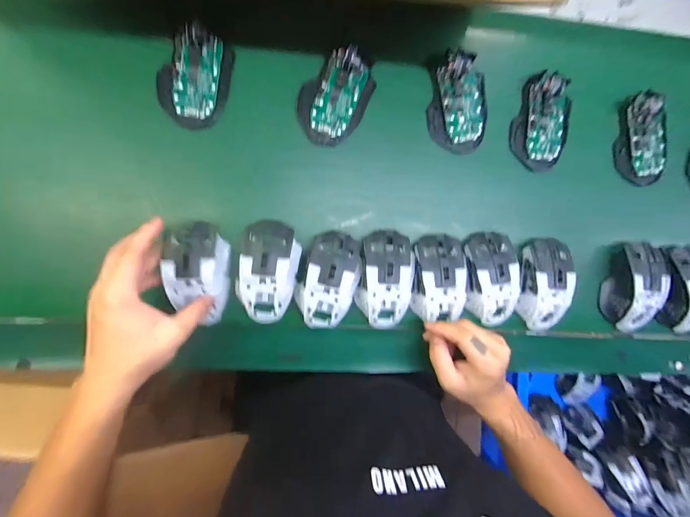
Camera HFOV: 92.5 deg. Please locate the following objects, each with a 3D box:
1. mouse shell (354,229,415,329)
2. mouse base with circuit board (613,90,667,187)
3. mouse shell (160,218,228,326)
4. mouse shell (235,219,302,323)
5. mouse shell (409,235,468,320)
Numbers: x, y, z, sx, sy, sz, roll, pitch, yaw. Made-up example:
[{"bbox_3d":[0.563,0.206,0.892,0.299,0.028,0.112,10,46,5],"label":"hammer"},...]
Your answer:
[{"bbox_3d":[0.048,0.026,0.384,0.061,0.029,0.115,6,93,-9],"label":"mouse shell"},{"bbox_3d":[0.394,-0.156,0.430,0.063,0.034,0.109,2,94,-9],"label":"mouse base with circuit board"},{"bbox_3d":[-0.159,0.018,0.361,0.062,0.026,0.113,-5,95,-8],"label":"mouse shell"},{"bbox_3d":[-0.084,0.017,0.369,0.063,0.029,0.114,7,93,-9],"label":"mouse shell"},{"bbox_3d":[0.114,0.024,0.393,0.059,0.032,0.102,-3,94,-8],"label":"mouse shell"}]

